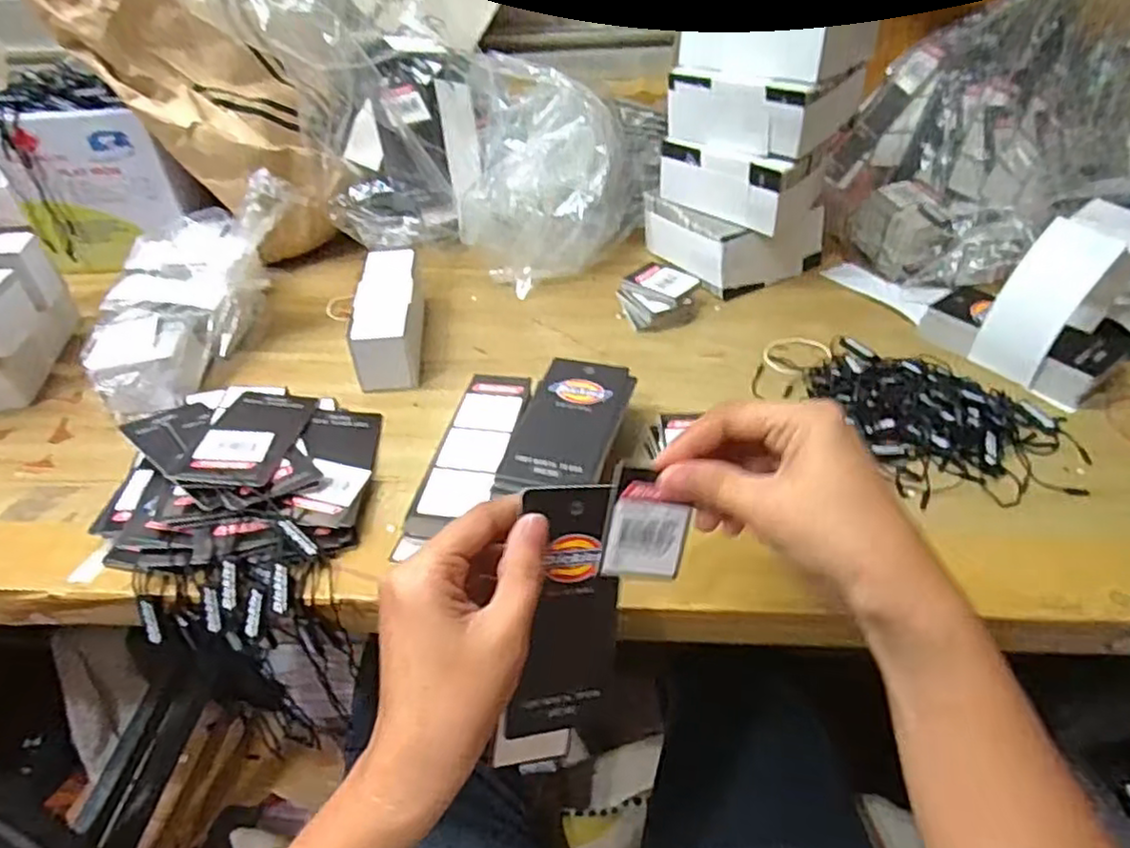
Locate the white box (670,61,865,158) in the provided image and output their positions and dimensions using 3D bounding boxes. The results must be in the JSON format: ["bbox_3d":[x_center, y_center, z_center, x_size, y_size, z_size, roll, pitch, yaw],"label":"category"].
[{"bbox_3d":[0.152,-0.248,0.520,0.117,0.046,0.094,26,49,29],"label":"white box"}]

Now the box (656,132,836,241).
[{"bbox_3d":[0.142,-0.203,0.547,0.107,0.054,0.083,31,51,32],"label":"box"}]

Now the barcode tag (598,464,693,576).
[{"bbox_3d":[0.036,0.043,0.293,0.037,0.050,0.004,7,12,-14],"label":"barcode tag"}]

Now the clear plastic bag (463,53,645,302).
[{"bbox_3d":[-0.003,-0.218,0.578,0.153,0.136,0.201,-2,41,2],"label":"clear plastic bag"}]

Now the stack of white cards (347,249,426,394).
[{"bbox_3d":[-0.126,-0.080,0.494,0.038,0.048,0.125,-6,42,-3],"label":"stack of white cards"}]

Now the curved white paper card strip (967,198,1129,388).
[{"bbox_3d":[0.325,-0.086,0.442,0.097,0.087,0.055,-32,49,-29],"label":"curved white paper card strip"}]

